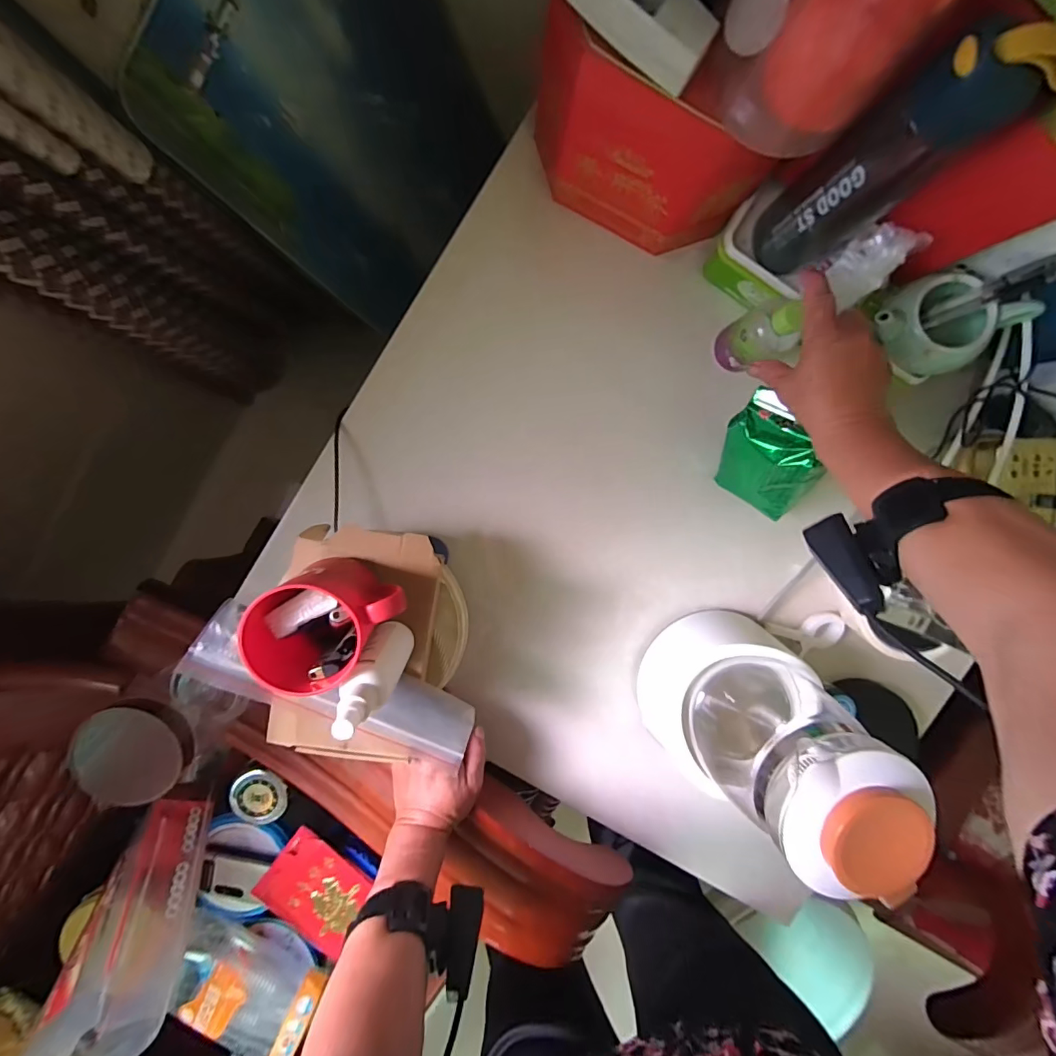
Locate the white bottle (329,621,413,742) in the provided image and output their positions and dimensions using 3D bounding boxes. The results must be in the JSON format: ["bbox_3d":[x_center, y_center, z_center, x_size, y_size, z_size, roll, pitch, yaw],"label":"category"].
[{"bbox_3d":[-0.118,0.112,0.364,0.036,0.121,0.038,0,96,-4],"label":"white bottle"}]

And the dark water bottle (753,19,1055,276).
[{"bbox_3d":[0.257,-0.269,0.357,0.077,0.212,0.064,-41,97,1],"label":"dark water bottle"}]

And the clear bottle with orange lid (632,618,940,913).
[{"bbox_3d":[0.209,0.178,0.431,0.133,0.258,0.132,4,95,-4],"label":"clear bottle with orange lid"}]

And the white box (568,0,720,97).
[{"bbox_3d":[0.073,-0.337,0.301,0.101,0.027,0.041,33,92,-7],"label":"white box"}]

